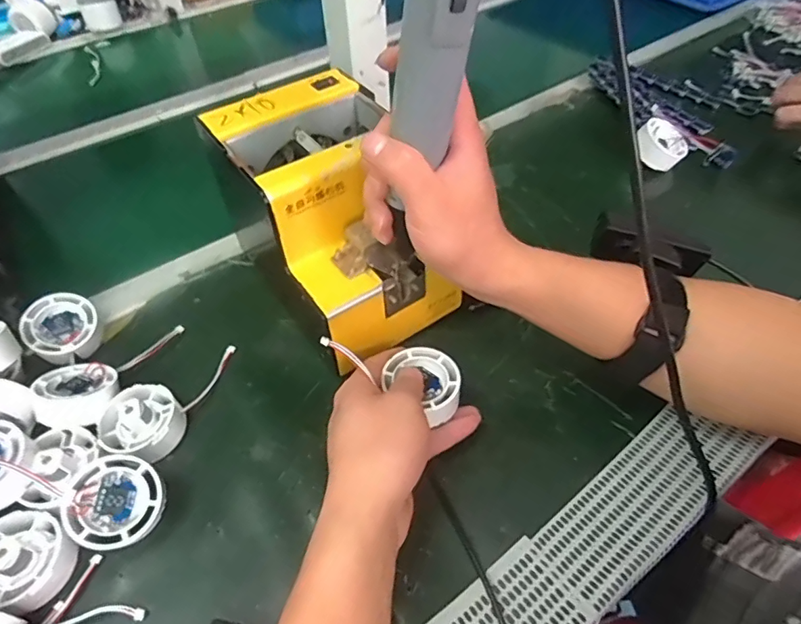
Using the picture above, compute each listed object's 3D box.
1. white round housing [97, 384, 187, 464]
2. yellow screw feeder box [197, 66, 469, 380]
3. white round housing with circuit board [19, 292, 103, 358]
[{"bbox_3d":[-0.186,0.078,0.365,0.057,0.028,0.053,-1,49,2],"label":"white round housing"},{"bbox_3d":[-0.048,-0.075,0.404,0.124,0.137,0.179,-27,53,-20],"label":"yellow screw feeder box"},{"bbox_3d":[-0.278,0.013,0.422,0.050,0.022,0.058,-38,81,-30],"label":"white round housing with circuit board"}]

